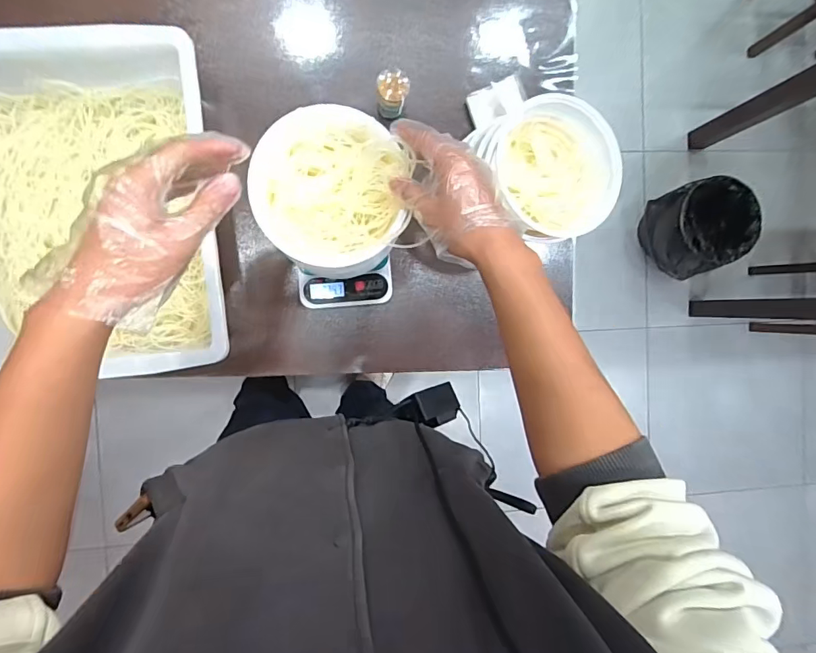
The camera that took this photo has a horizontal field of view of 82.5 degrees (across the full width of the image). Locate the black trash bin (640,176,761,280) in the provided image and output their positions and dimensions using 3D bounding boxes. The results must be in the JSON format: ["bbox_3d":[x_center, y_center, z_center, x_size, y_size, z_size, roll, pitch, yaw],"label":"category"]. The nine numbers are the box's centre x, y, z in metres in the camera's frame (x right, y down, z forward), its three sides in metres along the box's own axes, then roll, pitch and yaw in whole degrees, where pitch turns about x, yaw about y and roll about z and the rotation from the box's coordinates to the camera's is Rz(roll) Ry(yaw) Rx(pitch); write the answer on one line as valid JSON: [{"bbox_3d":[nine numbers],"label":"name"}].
[{"bbox_3d":[0.849,-0.293,1.383,0.246,0.212,0.254,0,92,-6],"label":"black trash bin"}]

